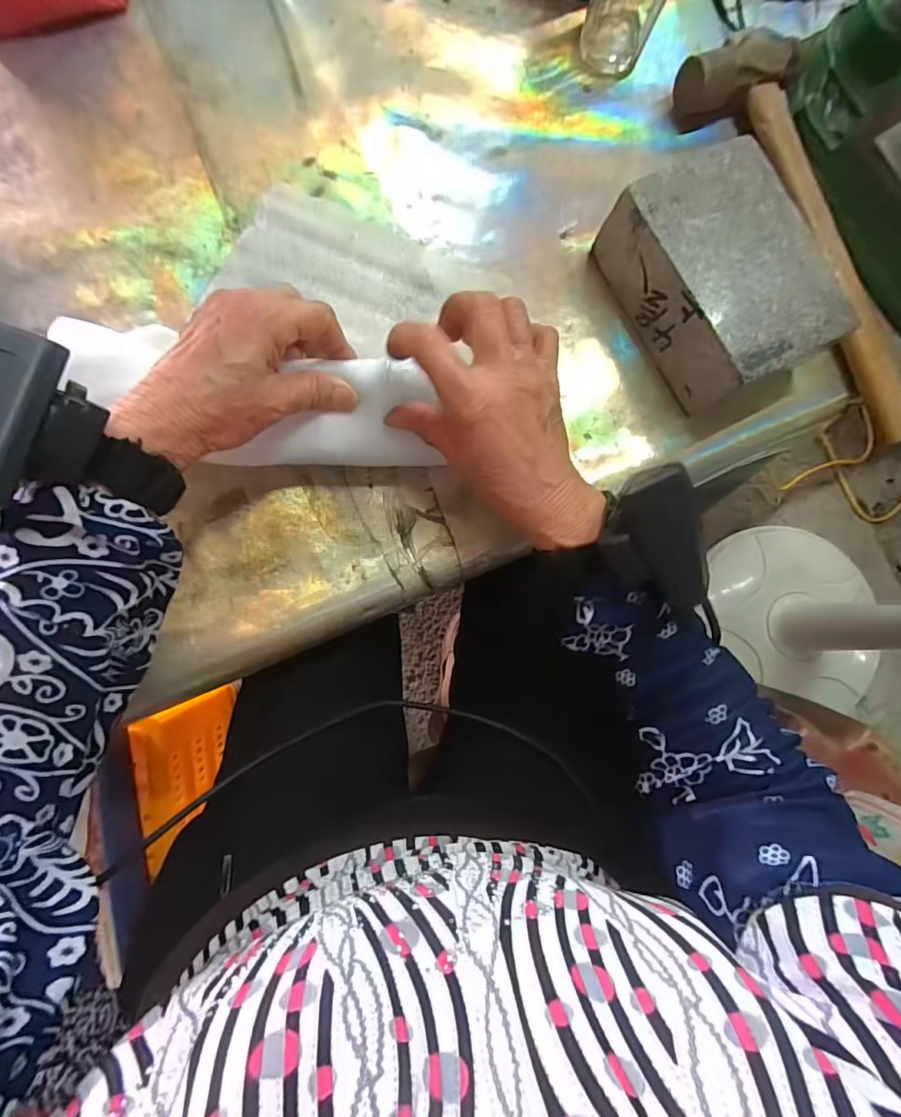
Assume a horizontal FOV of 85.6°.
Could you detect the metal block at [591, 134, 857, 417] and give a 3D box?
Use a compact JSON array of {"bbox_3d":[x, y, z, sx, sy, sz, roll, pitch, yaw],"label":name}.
[{"bbox_3d":[0.183,-0.187,0.338,0.105,0.064,0.150,-27,89,-8],"label":"metal block"}]

